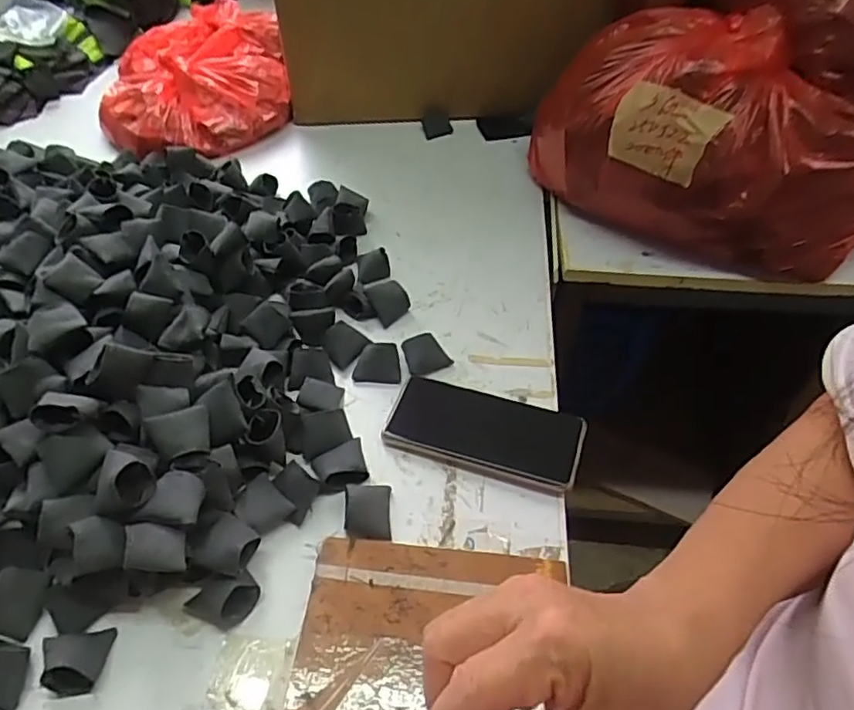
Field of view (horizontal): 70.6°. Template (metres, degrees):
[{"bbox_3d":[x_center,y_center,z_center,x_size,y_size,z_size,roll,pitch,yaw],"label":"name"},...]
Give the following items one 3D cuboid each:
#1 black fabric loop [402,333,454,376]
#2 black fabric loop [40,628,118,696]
[{"bbox_3d":[-0.001,-0.001,0.568,0.040,0.022,0.033,-23,54,-20],"label":"black fabric loop"},{"bbox_3d":[-0.228,0.194,0.387,0.039,0.027,0.036,-6,50,-7],"label":"black fabric loop"}]

